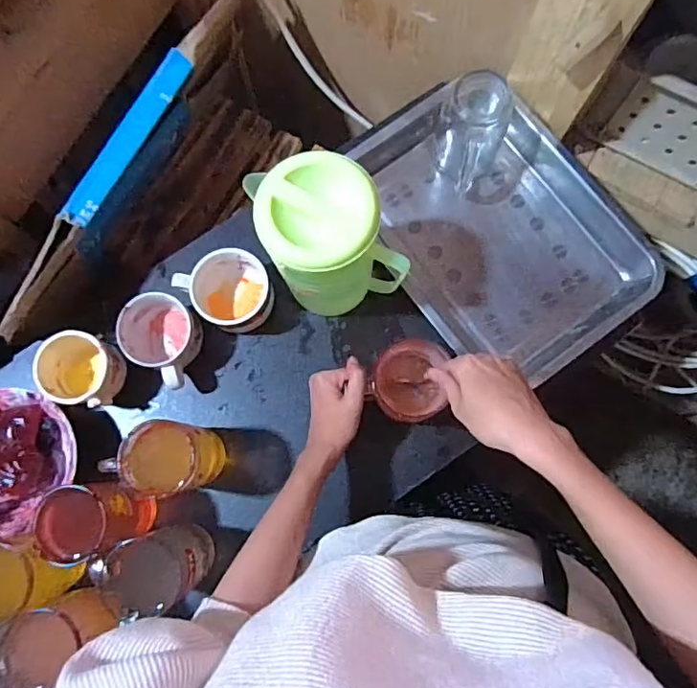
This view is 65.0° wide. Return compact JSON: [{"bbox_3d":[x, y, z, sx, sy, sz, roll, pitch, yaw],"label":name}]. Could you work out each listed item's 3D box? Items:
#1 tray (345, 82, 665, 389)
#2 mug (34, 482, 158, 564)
[{"bbox_3d":[0.167,-0.142,0.664,0.266,0.060,0.364,-36,81,-3],"label":"tray"},{"bbox_3d":[-0.252,0.175,0.550,0.072,0.134,0.065,-8,81,2],"label":"mug"}]

